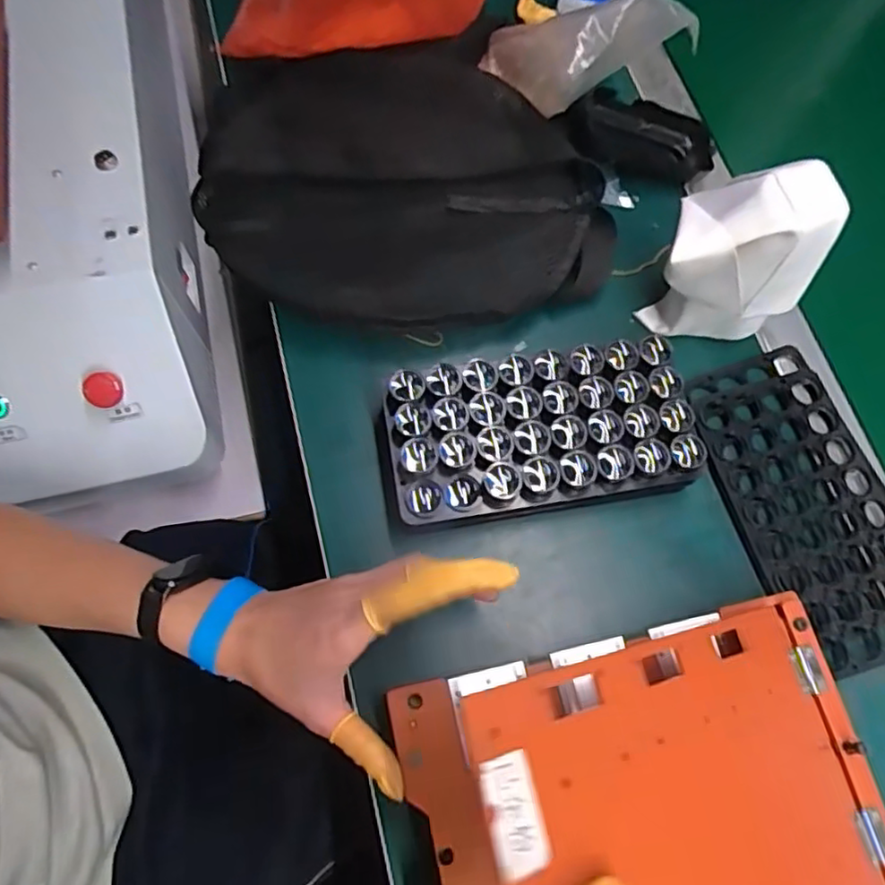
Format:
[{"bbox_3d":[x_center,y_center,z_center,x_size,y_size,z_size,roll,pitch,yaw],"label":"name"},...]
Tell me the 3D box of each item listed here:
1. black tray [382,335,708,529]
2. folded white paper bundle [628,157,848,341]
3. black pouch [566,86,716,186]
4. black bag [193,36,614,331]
[{"bbox_3d":[0.062,-0.004,0.409,0.191,0.046,0.098,-8,71,-5],"label":"black tray"},{"bbox_3d":[0.196,-0.129,0.424,0.102,0.117,0.076,7,71,0],"label":"folded white paper bundle"},{"bbox_3d":[0.160,-0.249,0.512,0.125,0.039,0.052,14,71,2],"label":"black pouch"},{"bbox_3d":[-0.030,-0.199,0.469,0.301,0.053,0.245,-5,71,-4],"label":"black bag"}]

